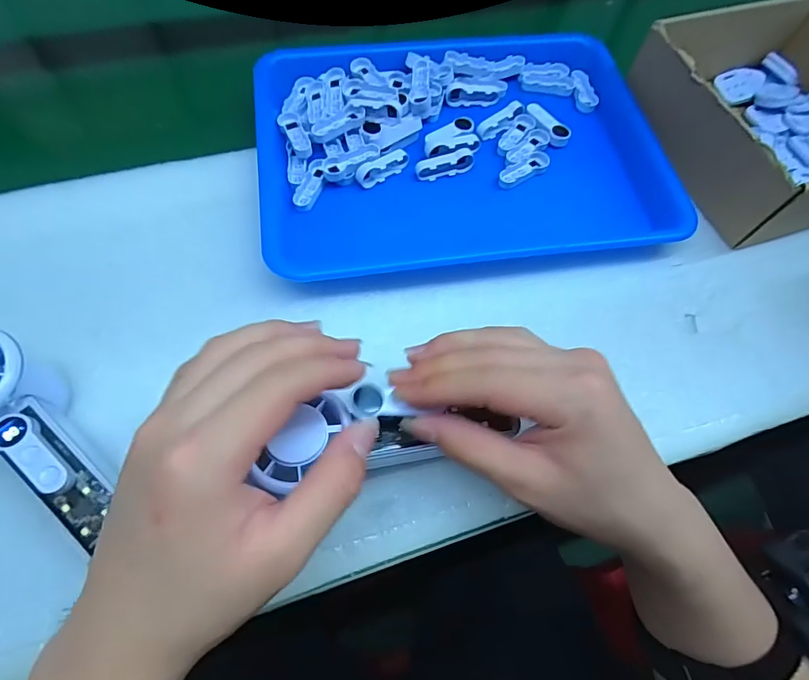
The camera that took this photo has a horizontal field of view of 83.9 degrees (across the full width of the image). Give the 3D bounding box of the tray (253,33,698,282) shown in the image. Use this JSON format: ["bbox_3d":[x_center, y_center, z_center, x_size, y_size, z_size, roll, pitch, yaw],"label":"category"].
[{"bbox_3d":[0.047,-0.172,0.390,0.330,0.030,0.236,-7,65,-6],"label":"tray"}]

